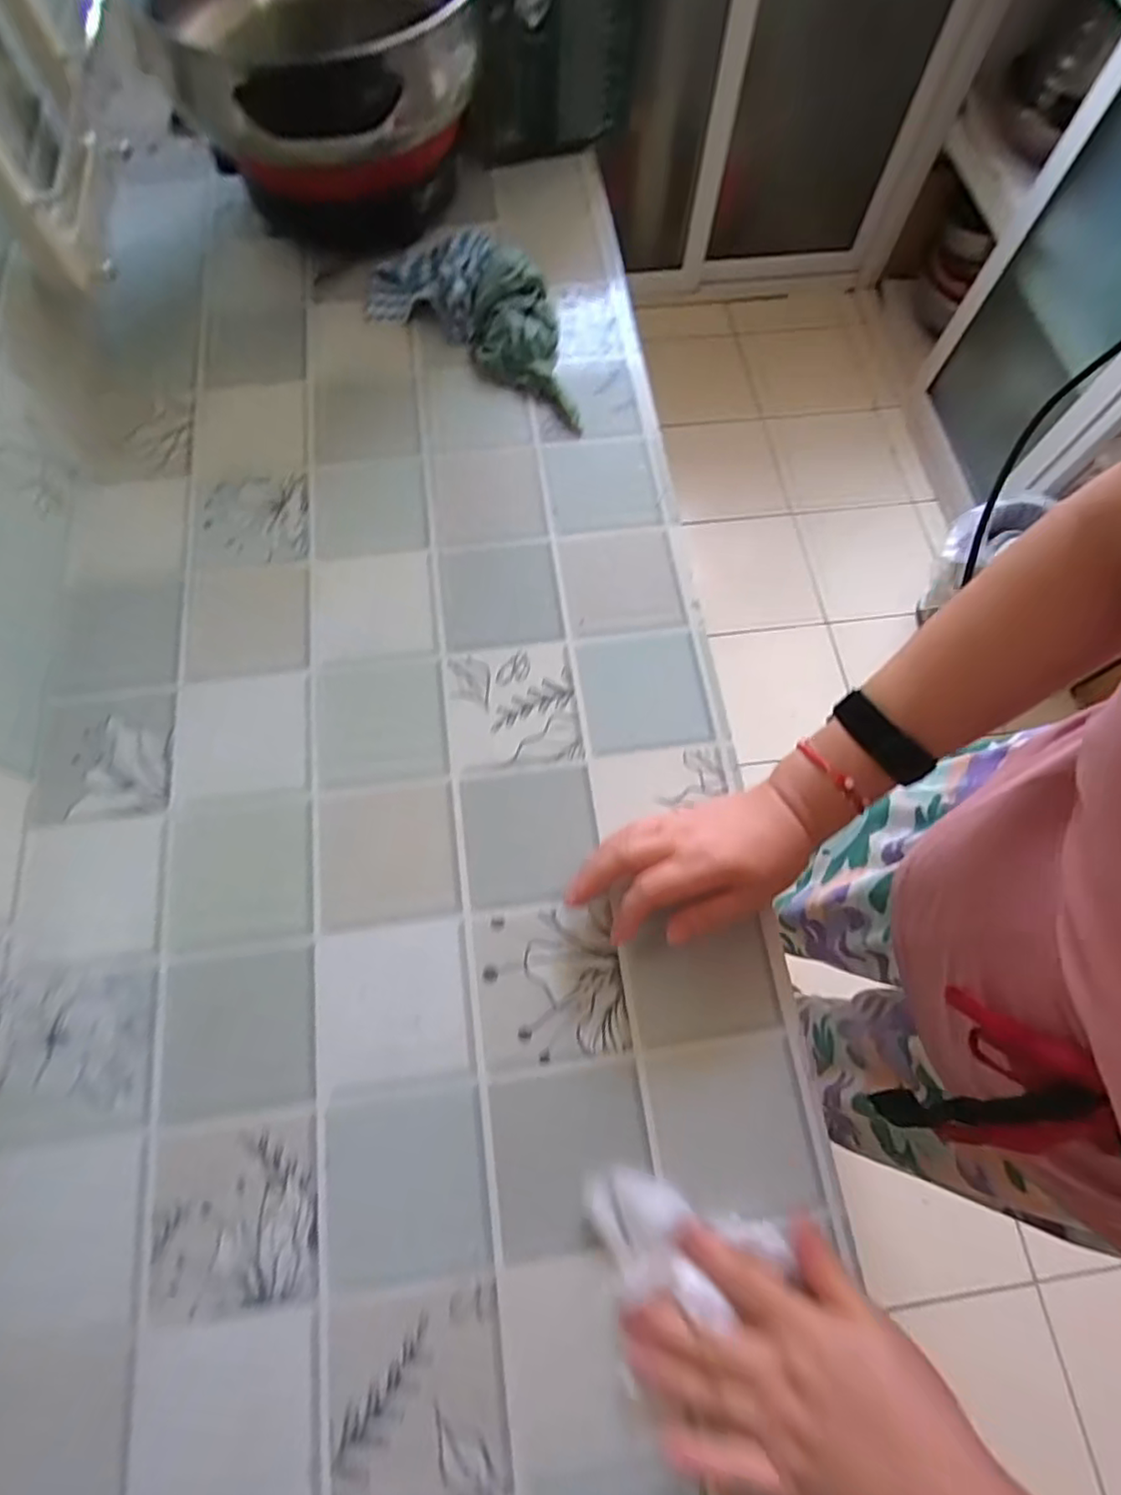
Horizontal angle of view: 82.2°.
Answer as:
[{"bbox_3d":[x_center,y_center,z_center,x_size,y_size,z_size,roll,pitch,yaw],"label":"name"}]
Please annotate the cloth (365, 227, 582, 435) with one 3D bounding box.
[{"bbox_3d":[-0.067,-0.413,0.600,0.257,0.059,0.109,32,72,10],"label":"cloth"}]

